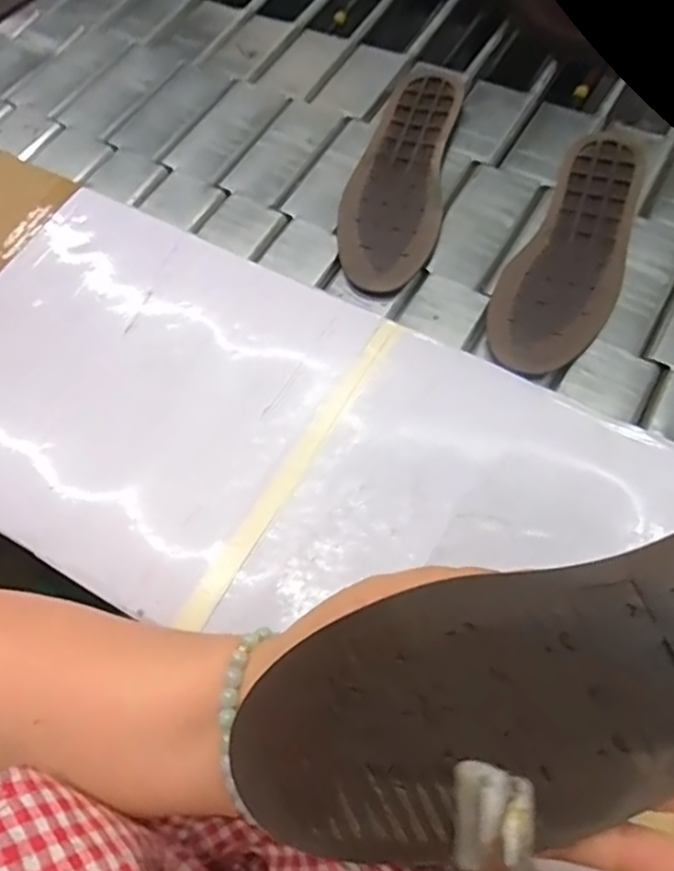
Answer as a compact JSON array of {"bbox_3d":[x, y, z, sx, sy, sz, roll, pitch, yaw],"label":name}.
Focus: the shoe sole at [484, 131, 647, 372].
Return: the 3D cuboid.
[{"bbox_3d":[0.191,-0.151,0.518,0.080,0.014,0.254,26,66,13],"label":"shoe sole"}]

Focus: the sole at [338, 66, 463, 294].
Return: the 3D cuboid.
[{"bbox_3d":[0.055,-0.230,0.567,0.077,0.013,0.250,10,63,6],"label":"sole"}]

